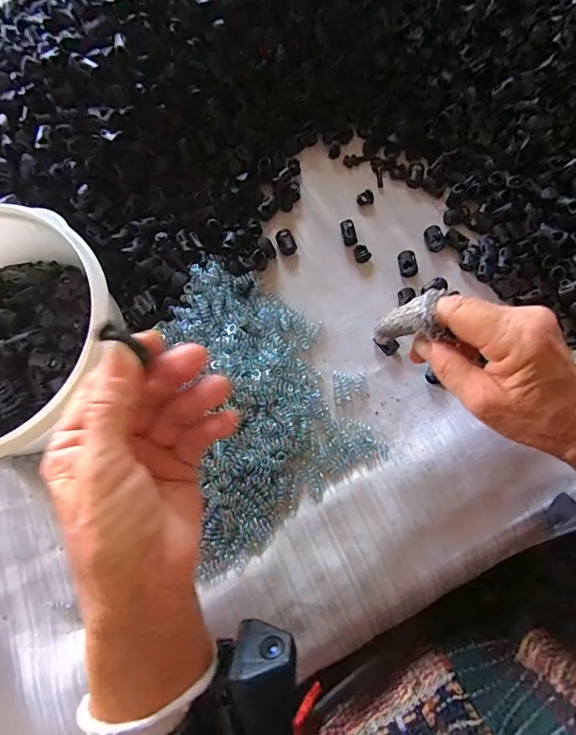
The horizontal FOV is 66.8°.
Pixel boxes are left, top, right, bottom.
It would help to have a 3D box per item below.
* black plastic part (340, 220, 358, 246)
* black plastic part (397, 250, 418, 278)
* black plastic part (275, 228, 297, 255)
[{"bbox_3d":[0.051,-0.114,0.369,0.012,0.006,0.021,-12,71,-4],"label":"black plastic part"},{"bbox_3d":[0.099,-0.086,0.361,0.014,0.008,0.022,-11,71,-4],"label":"black plastic part"},{"bbox_3d":[-0.001,-0.106,0.367,0.015,0.007,0.022,-22,72,-7],"label":"black plastic part"}]

